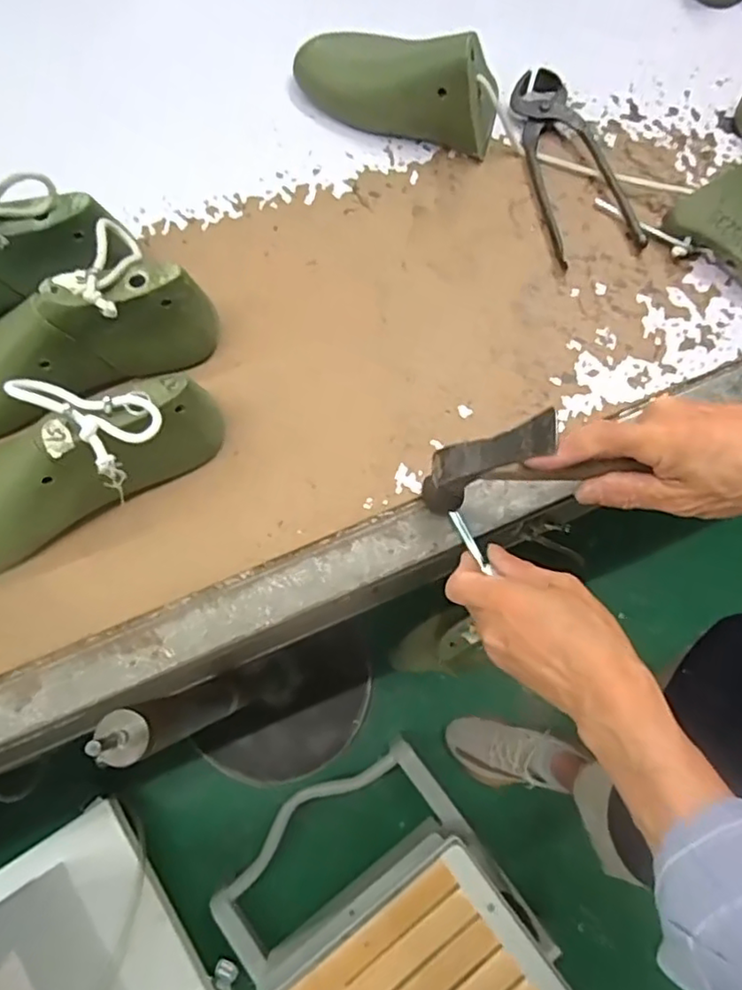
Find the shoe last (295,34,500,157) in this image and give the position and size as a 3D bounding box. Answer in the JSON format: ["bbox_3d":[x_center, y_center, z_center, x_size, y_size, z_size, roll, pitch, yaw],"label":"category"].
[{"bbox_3d":[0.018,-0.327,0.487,0.166,0.071,0.061,31,79,6],"label":"shoe last"}]

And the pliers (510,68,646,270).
[{"bbox_3d":[0.159,-0.266,0.498,0.071,0.015,0.164,-14,78,-3],"label":"pliers"}]

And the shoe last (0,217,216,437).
[{"bbox_3d":[-0.231,-0.107,0.425,0.234,0.088,0.087,-25,79,-6],"label":"shoe last"}]

